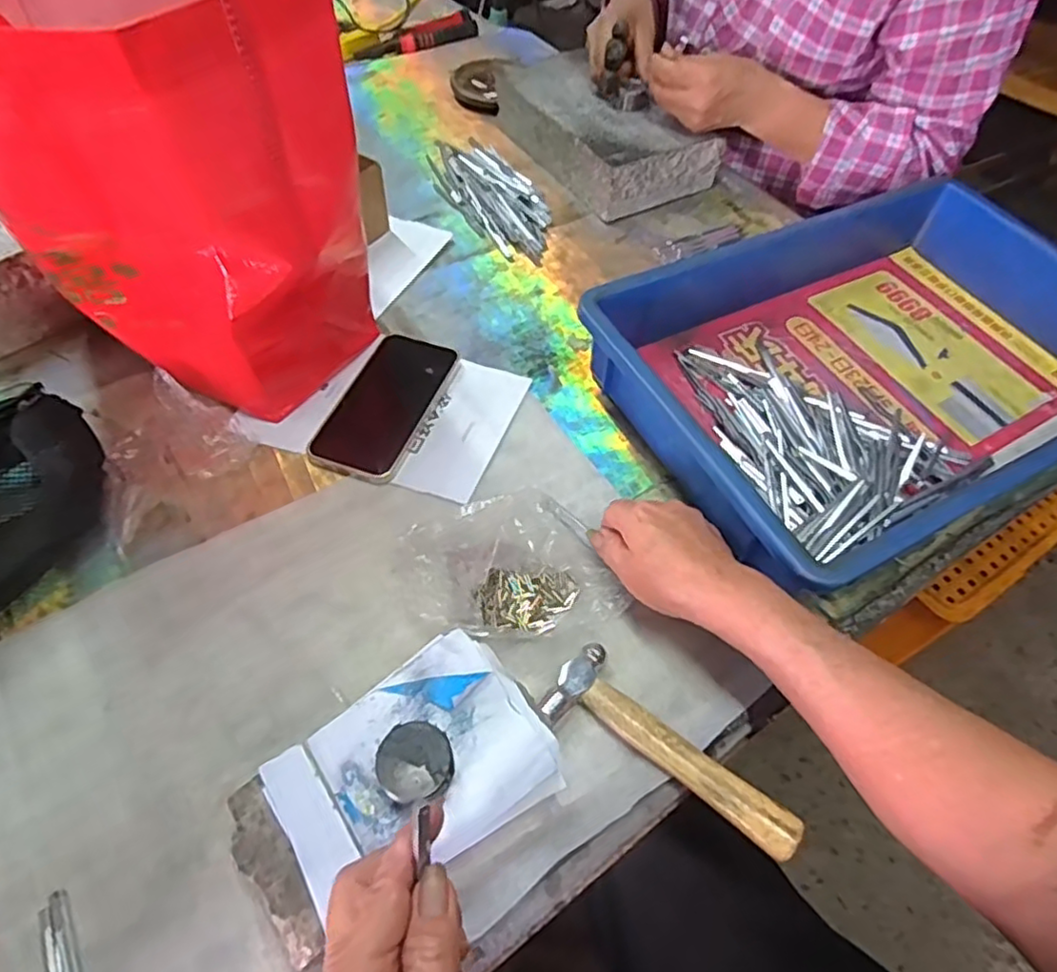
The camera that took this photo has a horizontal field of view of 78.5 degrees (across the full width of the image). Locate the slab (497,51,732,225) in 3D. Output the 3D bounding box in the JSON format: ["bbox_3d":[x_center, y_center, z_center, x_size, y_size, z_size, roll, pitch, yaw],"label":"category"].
[{"bbox_3d":[0.085,-0.417,0.755,0.153,0.061,0.243,-28,62,-20],"label":"slab"}]

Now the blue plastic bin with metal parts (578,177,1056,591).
[{"bbox_3d":[0.286,-0.108,0.544,0.430,0.079,0.299,-25,58,-18],"label":"blue plastic bin with metal parts"}]

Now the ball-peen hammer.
[{"bbox_3d":[0.086,0.155,0.387,0.155,0.020,0.051,30,58,16],"label":"ball-peen hammer"}]

